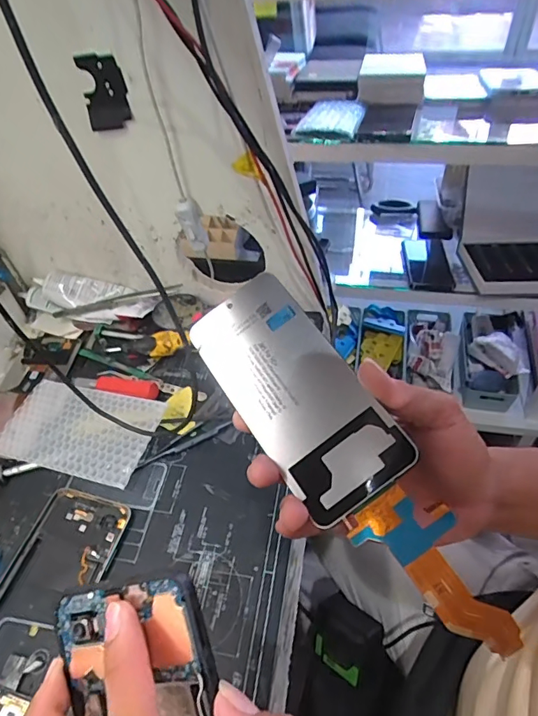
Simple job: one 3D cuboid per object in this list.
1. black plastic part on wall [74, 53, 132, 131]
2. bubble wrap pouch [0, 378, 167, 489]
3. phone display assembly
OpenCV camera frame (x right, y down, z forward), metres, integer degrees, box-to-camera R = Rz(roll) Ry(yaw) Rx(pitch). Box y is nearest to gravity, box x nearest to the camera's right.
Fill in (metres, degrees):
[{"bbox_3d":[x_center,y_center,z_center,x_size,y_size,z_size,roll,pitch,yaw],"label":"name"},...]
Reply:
[{"bbox_3d":[-0.140,-0.225,0.396,0.040,0.056,0.004,2,49,7],"label":"black plastic part on wall"},{"bbox_3d":[-0.187,0.066,0.456,0.166,0.009,0.090,7,54,22],"label":"bubble wrap pouch"},{"bbox_3d":[0.051,0.052,0.286,0.083,0.034,0.260,-43,67,-1],"label":"phone display assembly"}]

